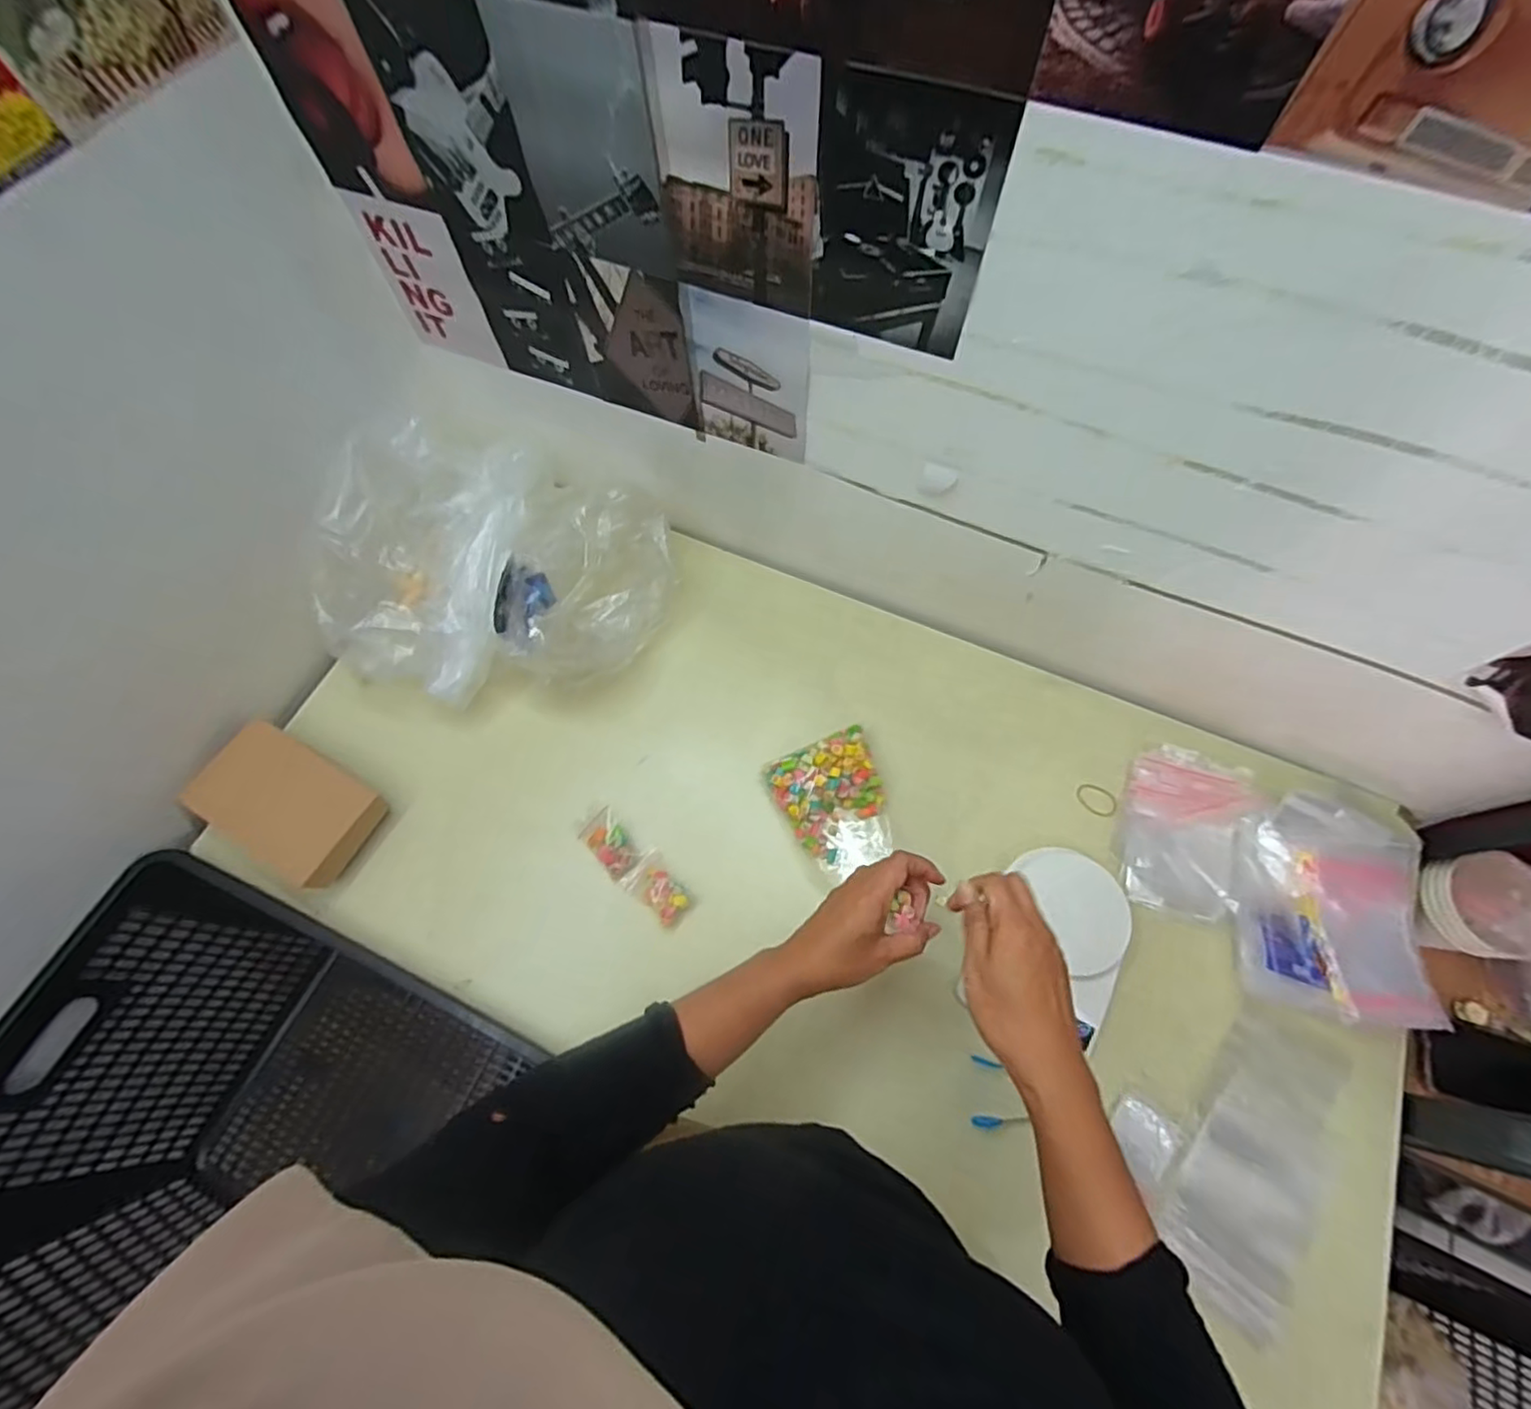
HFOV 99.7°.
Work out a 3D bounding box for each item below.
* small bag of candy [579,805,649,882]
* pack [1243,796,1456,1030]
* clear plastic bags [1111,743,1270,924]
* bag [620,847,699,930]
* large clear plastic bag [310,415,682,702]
[{"bbox_3d":[-0.164,0.152,0.697,0.045,0.021,0.070,-42,73,-15],"label":"small bag of candy"},{"bbox_3d":[0.555,0.197,0.628,0.163,0.033,0.200,14,68,7],"label":"pack"},{"bbox_3d":[0.436,0.130,0.671,0.115,0.027,0.170,16,79,18],"label":"clear plastic bags"},{"bbox_3d":[-0.108,0.192,0.675,0.076,0.018,0.049,36,73,15],"label":"bag"},{"bbox_3d":[-0.302,-0.139,0.733,0.344,0.128,0.278,21,69,10],"label":"large clear plastic bag"}]

